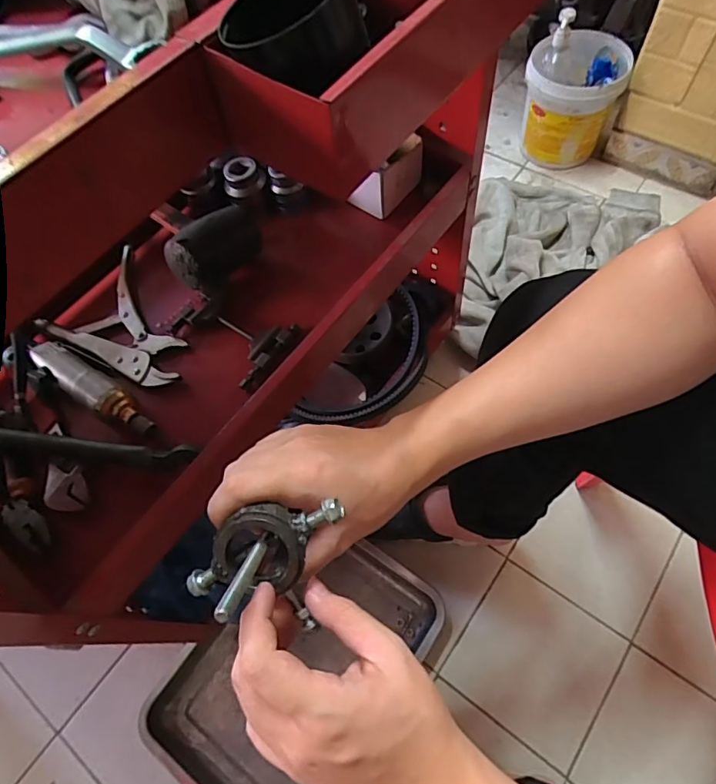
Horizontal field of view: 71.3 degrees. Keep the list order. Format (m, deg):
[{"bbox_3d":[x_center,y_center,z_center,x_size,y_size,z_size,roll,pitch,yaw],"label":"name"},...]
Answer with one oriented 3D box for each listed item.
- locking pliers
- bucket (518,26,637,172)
[{"bbox_3d":[-0.265,-0.085,0.585,0.184,0.030,0.137,33,70,20],"label":"locking pliers"},{"bbox_3d":[0.464,-0.634,1.087,0.186,0.247,0.240,23,67,16],"label":"bucket"}]

